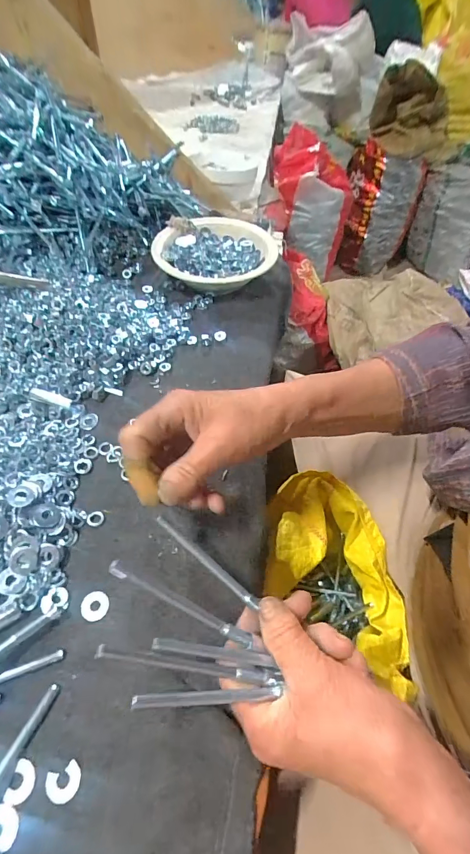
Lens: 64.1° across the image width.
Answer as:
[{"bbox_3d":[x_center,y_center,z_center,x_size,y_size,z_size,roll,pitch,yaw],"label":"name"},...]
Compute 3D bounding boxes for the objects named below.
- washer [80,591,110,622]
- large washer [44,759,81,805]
[{"bbox_3d":[-0.101,0.129,0.270,0.020,0.004,0.019,1,51,-2],"label":"washer"},{"bbox_3d":[-0.096,0.200,0.210,0.020,0.004,0.016,-21,56,-19],"label":"large washer"}]

